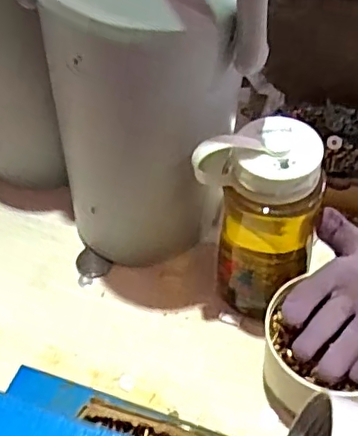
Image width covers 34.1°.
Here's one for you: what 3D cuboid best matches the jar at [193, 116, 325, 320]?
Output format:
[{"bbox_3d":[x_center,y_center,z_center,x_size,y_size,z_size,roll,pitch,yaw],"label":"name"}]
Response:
[{"bbox_3d":[0.069,0.010,0.486,0.085,0.185,0.073,-32,57,-20],"label":"jar"}]

